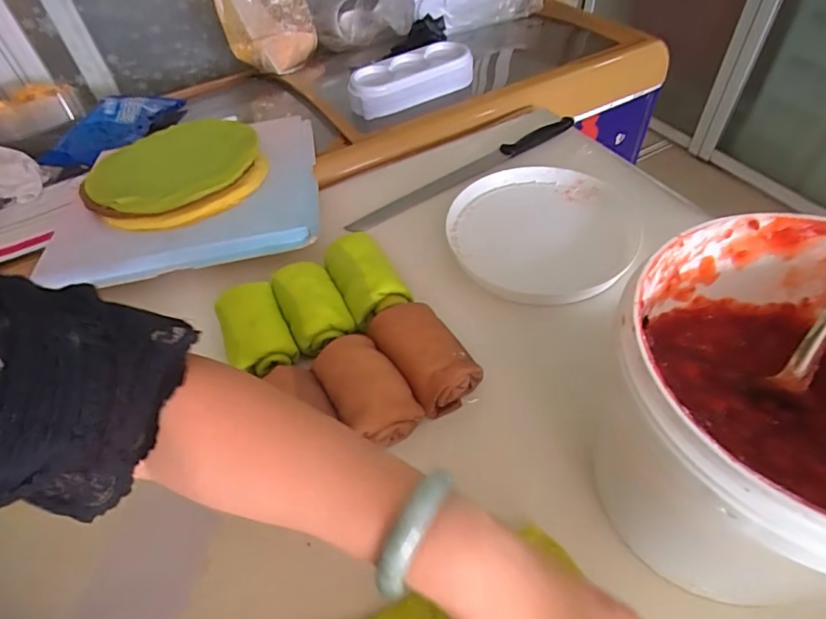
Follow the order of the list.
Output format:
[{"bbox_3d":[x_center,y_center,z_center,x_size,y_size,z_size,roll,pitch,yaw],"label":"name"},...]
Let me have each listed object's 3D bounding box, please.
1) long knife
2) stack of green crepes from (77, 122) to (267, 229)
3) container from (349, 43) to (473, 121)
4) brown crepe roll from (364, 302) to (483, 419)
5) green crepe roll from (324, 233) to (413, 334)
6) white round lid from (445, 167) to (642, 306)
[{"bbox_3d":[0.071,-0.188,0.671,0.350,0.014,0.037,-26,53,-16],"label":"long knife"},{"bbox_3d":[-0.302,-0.177,0.637,0.217,0.035,0.213,-15,51,-7],"label":"stack of green crepes"},{"bbox_3d":[-0.004,-0.365,0.805,0.215,0.057,0.086,-24,52,-15],"label":"container"},{"bbox_3d":[0.007,0.041,0.463,0.064,0.057,0.104,-28,53,-17],"label":"brown crepe roll"},{"bbox_3d":[-0.050,-0.028,0.529,0.062,0.058,0.101,-23,52,-13],"label":"green crepe roll"},{"bbox_3d":[0.148,-0.092,0.583,0.207,0.024,0.206,-3,50,3],"label":"white round lid"}]

